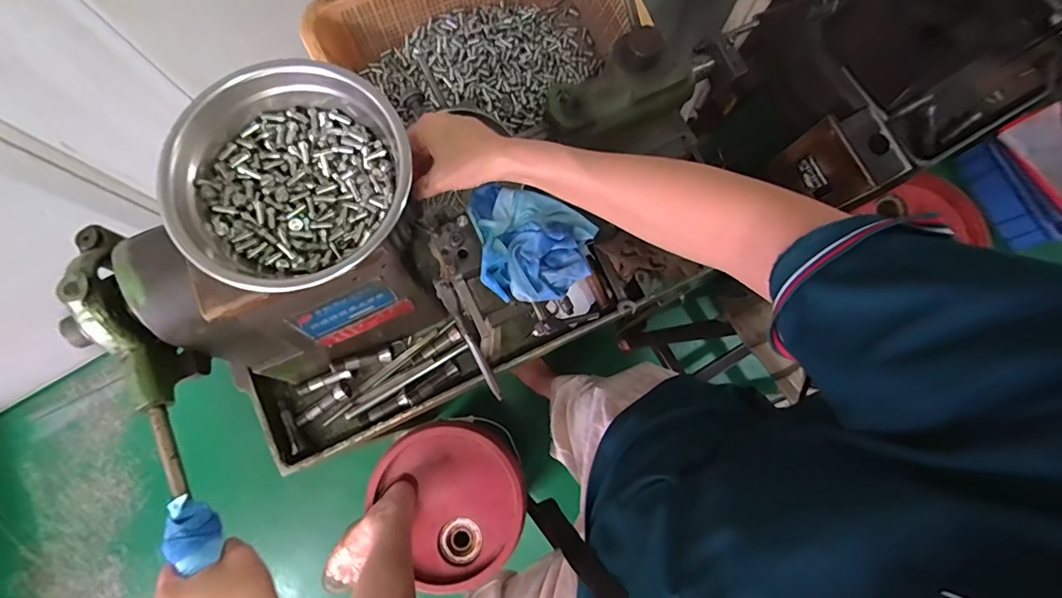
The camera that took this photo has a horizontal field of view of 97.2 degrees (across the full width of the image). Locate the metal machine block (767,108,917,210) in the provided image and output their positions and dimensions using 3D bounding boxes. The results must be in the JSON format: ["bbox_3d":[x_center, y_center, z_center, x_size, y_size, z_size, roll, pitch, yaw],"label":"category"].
[{"bbox_3d":[0.490,-0.217,0.749,0.082,0.135,0.135,-36,82,-8],"label":"metal machine block"}]

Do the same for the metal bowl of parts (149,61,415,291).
[{"bbox_3d":[-0.176,-0.087,0.347,0.163,0.065,0.159,0,79,-2],"label":"metal bowl of parts"}]

